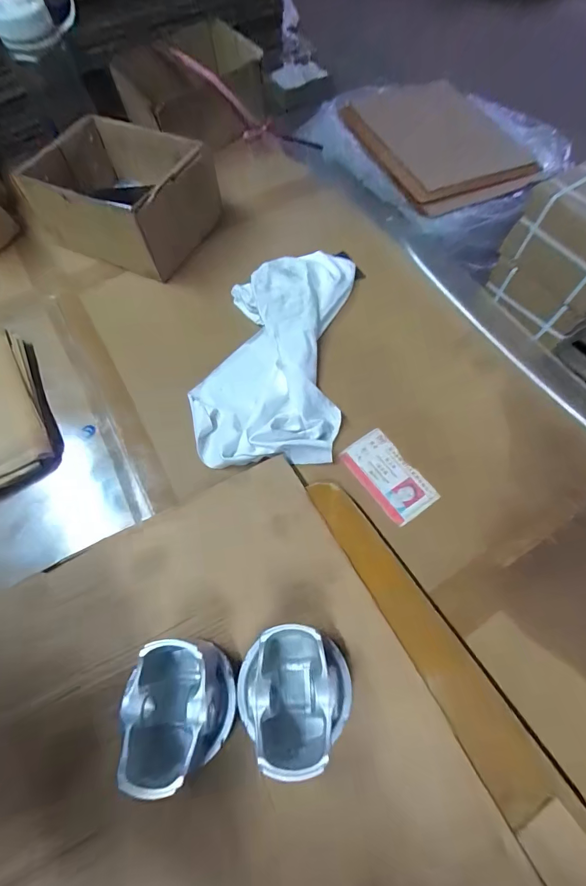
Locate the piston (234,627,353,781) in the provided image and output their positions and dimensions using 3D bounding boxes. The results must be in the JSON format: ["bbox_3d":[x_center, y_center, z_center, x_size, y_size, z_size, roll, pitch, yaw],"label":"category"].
[{"bbox_3d":[0.002,0.169,0.260,0.073,0.058,0.072,-1,66,2],"label":"piston"}]

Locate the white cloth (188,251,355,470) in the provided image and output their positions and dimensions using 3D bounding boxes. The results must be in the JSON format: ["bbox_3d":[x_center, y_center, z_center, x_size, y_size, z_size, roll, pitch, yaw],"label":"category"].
[{"bbox_3d":[-0.022,-0.110,0.422,0.158,0.034,0.288,6,66,5],"label":"white cloth"}]

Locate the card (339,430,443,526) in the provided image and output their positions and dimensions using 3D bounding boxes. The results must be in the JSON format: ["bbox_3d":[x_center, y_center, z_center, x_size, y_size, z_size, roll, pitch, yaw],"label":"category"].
[{"bbox_3d":[0.094,0.032,0.374,0.053,0.005,0.092,-35,68,-14],"label":"card"}]

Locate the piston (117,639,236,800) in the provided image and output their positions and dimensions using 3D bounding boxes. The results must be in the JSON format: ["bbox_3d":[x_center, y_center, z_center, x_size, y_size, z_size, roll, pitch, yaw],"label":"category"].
[{"bbox_3d":[-0.076,0.177,0.259,0.065,0.056,0.077,-12,66,-3],"label":"piston"}]

